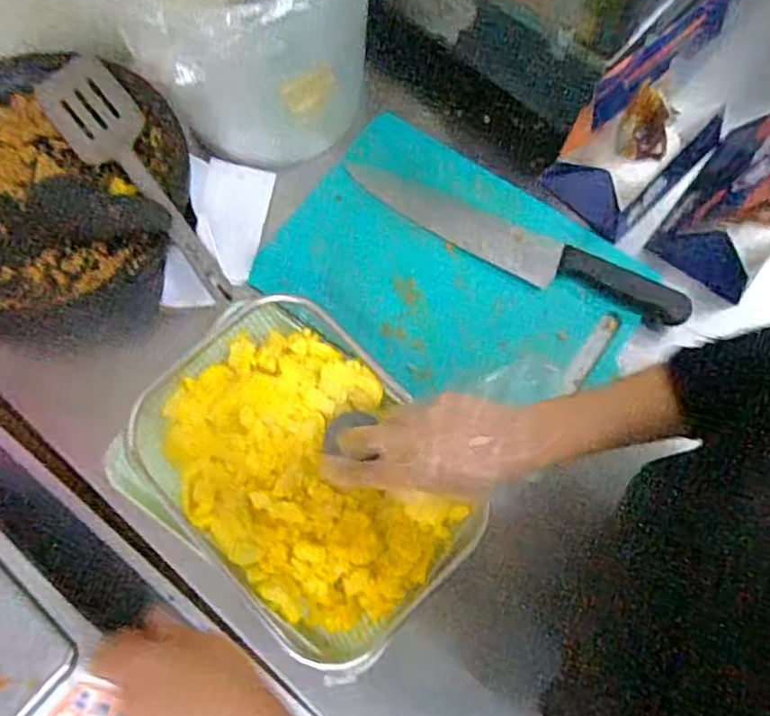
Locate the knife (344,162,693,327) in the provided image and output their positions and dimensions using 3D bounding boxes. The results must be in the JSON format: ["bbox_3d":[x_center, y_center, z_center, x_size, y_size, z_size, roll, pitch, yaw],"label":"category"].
[{"bbox_3d":[0.126,-0.115,0.637,0.356,0.019,0.053,26,76,9],"label":"knife"}]

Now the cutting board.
[{"bbox_3d":[0.070,-0.090,0.642,0.351,0.019,0.246,33,79,7],"label":"cutting board"}]

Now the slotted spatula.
[{"bbox_3d":[-0.228,-0.169,0.611,0.076,0.039,0.318,-38,76,-9],"label":"slotted spatula"}]

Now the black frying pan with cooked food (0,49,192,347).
[{"bbox_3d":[-0.344,-0.150,0.634,0.305,0.061,0.262,14,74,5],"label":"black frying pan with cooked food"}]

